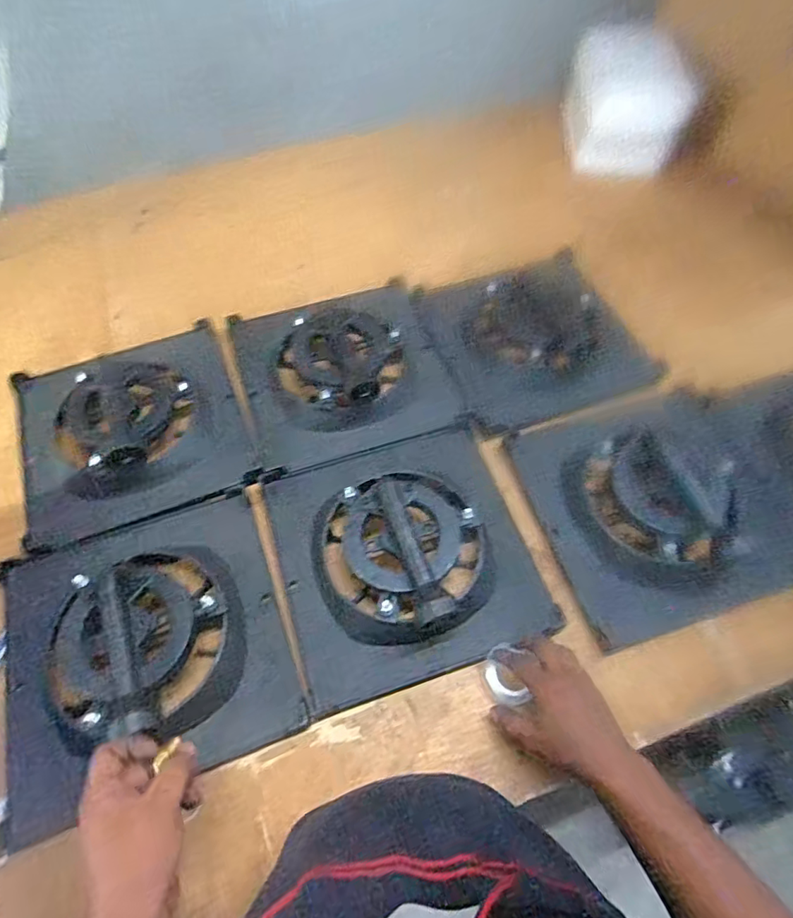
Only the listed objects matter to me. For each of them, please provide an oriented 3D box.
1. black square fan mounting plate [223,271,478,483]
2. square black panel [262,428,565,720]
[{"bbox_3d":[-0.080,-0.139,0.777,0.299,0.072,0.297,-16,61,-9],"label":"black square fan mounting plate"},{"bbox_3d":[0.009,0.100,0.628,0.297,0.090,0.288,-15,61,-9],"label":"square black panel"}]

